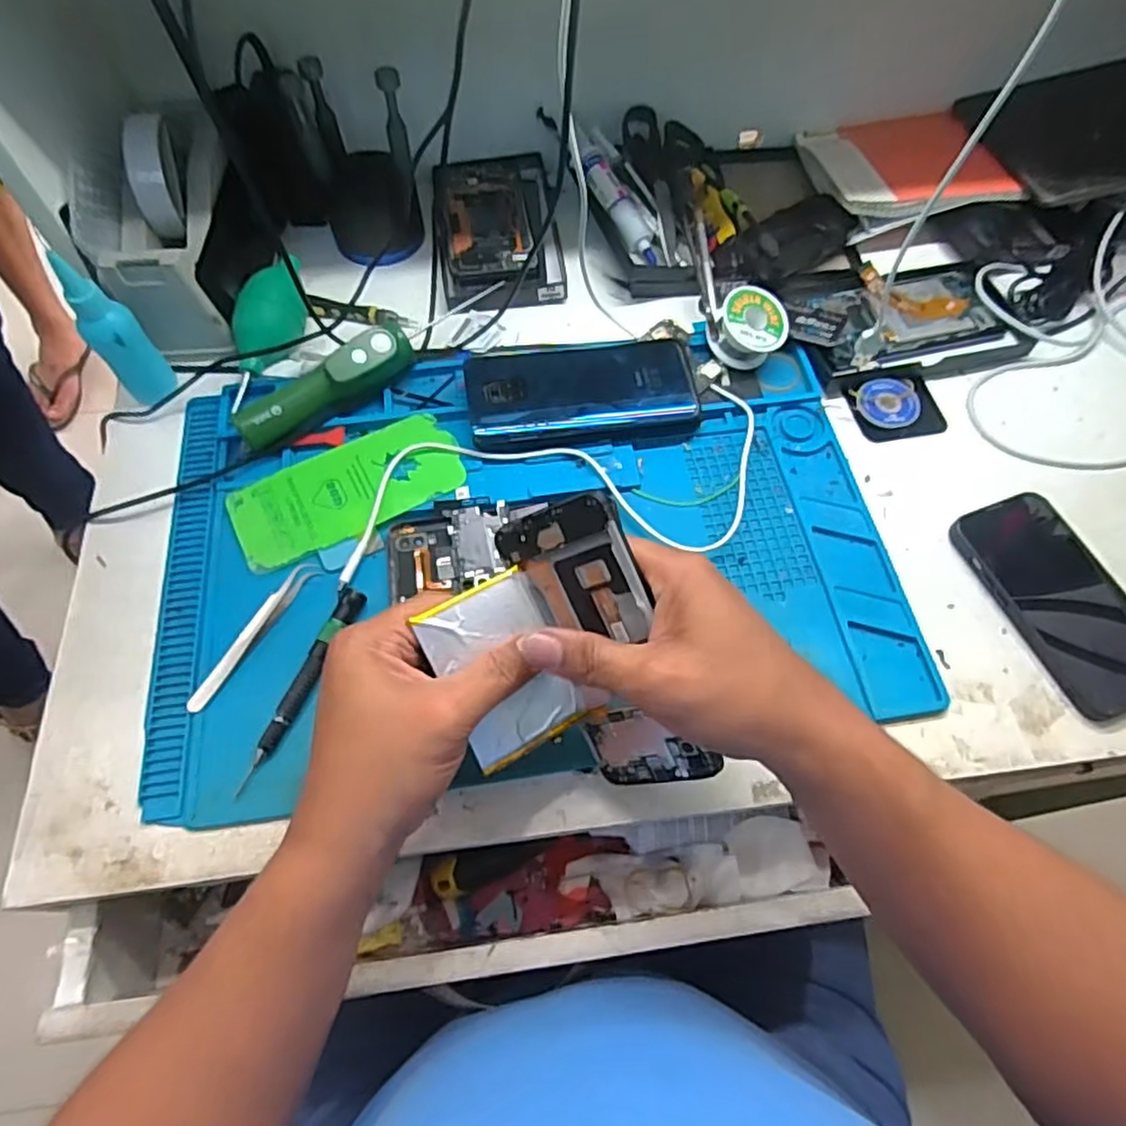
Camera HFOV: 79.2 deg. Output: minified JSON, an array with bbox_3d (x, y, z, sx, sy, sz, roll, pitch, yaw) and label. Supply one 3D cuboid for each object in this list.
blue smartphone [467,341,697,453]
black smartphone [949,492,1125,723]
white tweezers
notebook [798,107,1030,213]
[{"bbox_3d":[0.015,-0.125,0.498,0.165,0.013,0.079,-7,73,-7],"label":"blue smartphone"},{"bbox_3d":[0.326,0.023,0.444,0.075,0.014,0.150,-17,64,-10],"label":"black smartphone"},{"bbox_3d":[-0.194,0.043,0.426,0.014,0.007,0.110,30,66,14],"label":"white tweezers"},{"bbox_3d":[0.300,-0.355,0.603,0.150,0.015,0.149,-8,55,-1],"label":"notebook"}]

